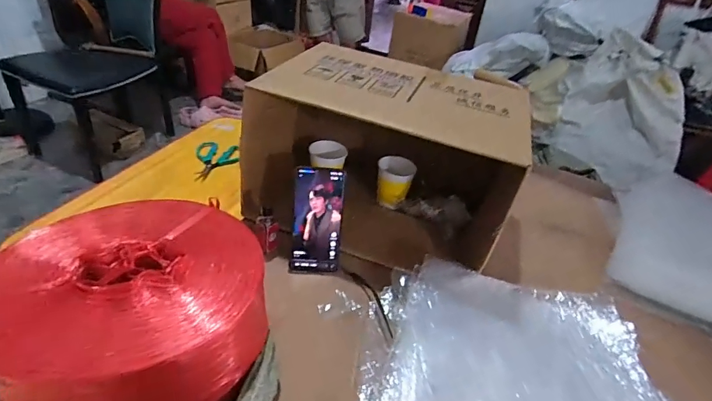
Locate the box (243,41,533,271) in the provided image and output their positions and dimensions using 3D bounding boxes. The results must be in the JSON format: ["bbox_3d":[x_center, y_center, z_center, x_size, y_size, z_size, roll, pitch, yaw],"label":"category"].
[{"bbox_3d":[0.055,-0.071,0.724,0.397,0.265,0.260,17,36,14],"label":"box"}]

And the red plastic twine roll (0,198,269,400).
[{"bbox_3d":[-0.248,0.123,0.474,0.271,0.135,0.239,-2,36,-14],"label":"red plastic twine roll"}]

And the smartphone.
[{"bbox_3d":[-0.058,0.031,0.629,0.075,0.159,0.010,4,12,-4],"label":"smartphone"}]

